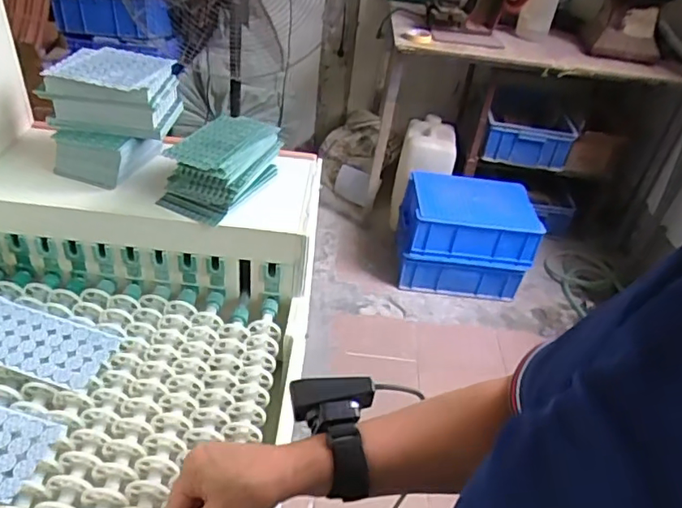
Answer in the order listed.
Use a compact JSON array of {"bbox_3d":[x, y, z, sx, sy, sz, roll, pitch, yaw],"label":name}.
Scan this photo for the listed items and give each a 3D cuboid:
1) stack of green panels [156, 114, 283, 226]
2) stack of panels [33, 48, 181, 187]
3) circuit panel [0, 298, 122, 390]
[{"bbox_3d":[-0.149,-0.113,0.699,0.106,0.080,0.143,17,39,12],"label":"stack of green panels"},{"bbox_3d":[-0.288,-0.177,0.716,0.131,0.131,0.137,12,38,6],"label":"stack of panels"},{"bbox_3d":[-0.359,0.095,0.625,0.206,0.012,0.083,15,39,10],"label":"circuit panel"}]

